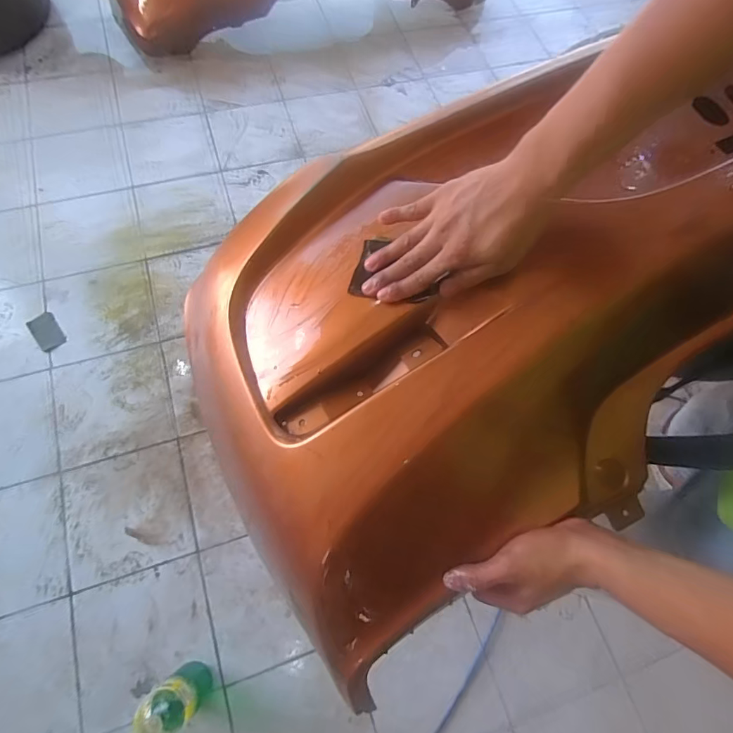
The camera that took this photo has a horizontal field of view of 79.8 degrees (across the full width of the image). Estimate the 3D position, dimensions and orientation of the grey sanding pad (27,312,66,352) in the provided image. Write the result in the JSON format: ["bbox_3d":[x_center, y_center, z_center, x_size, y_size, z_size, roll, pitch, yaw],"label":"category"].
[{"bbox_3d":[-1.006,-0.109,1.379,0.075,0.010,0.136,-36,71,-13],"label":"grey sanding pad"}]

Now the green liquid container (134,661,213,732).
[{"bbox_3d":[-0.371,0.664,0.888,0.082,0.260,0.092,-30,70,-11],"label":"green liquid container"}]

